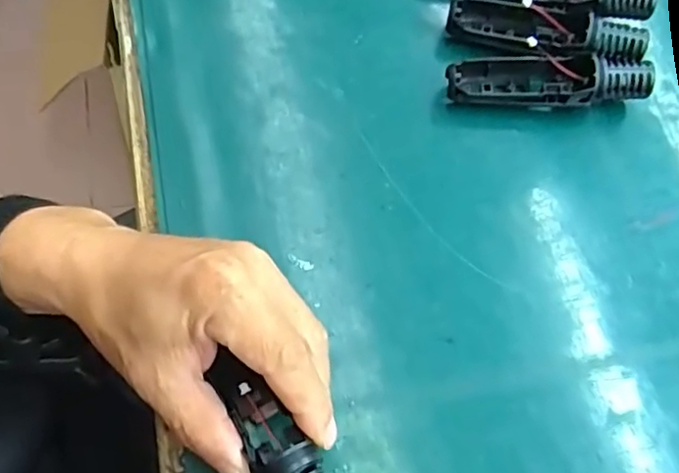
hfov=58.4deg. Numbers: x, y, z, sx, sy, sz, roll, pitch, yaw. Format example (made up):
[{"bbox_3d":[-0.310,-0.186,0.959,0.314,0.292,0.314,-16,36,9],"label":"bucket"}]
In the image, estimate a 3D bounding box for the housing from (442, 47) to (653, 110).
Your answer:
[{"bbox_3d":[0.128,-0.095,0.376,0.120,0.032,0.032,3,69,0],"label":"housing"}]

